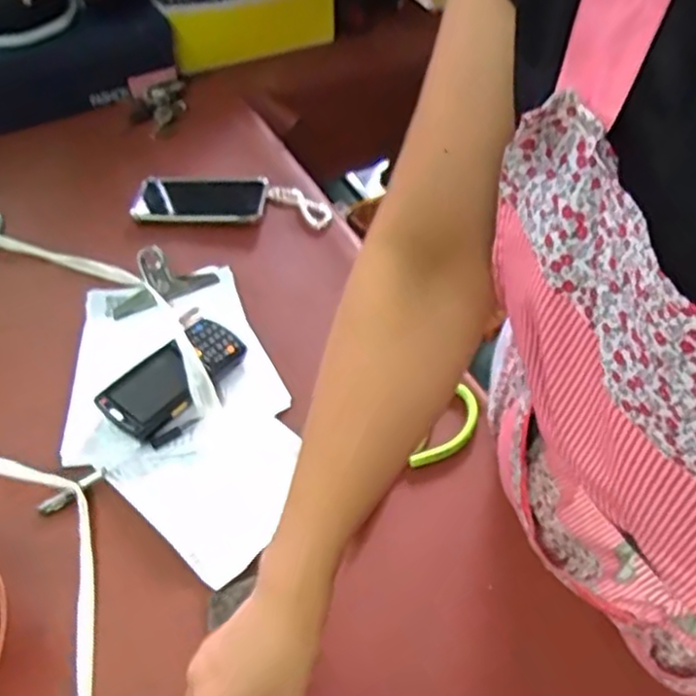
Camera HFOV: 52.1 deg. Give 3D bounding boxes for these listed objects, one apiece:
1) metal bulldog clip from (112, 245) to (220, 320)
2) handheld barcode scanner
[{"bbox_3d":[-0.208,-0.079,0.785,0.120,0.040,0.052,-20,52,-18],"label":"metal bulldog clip"},{"bbox_3d":[-0.172,0.029,0.700,0.073,0.028,0.141,33,55,24],"label":"handheld barcode scanner"}]

